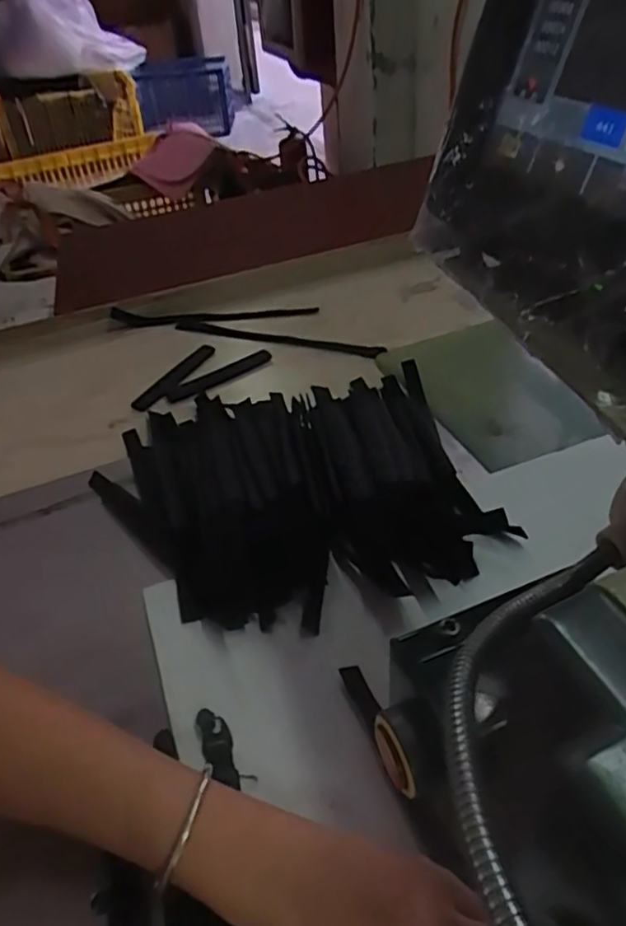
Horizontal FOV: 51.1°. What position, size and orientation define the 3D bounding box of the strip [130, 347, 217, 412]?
[{"bbox_3d":[-0.140,-0.089,0.665,0.026,0.005,0.119,16,44,24],"label":"strip"}]

